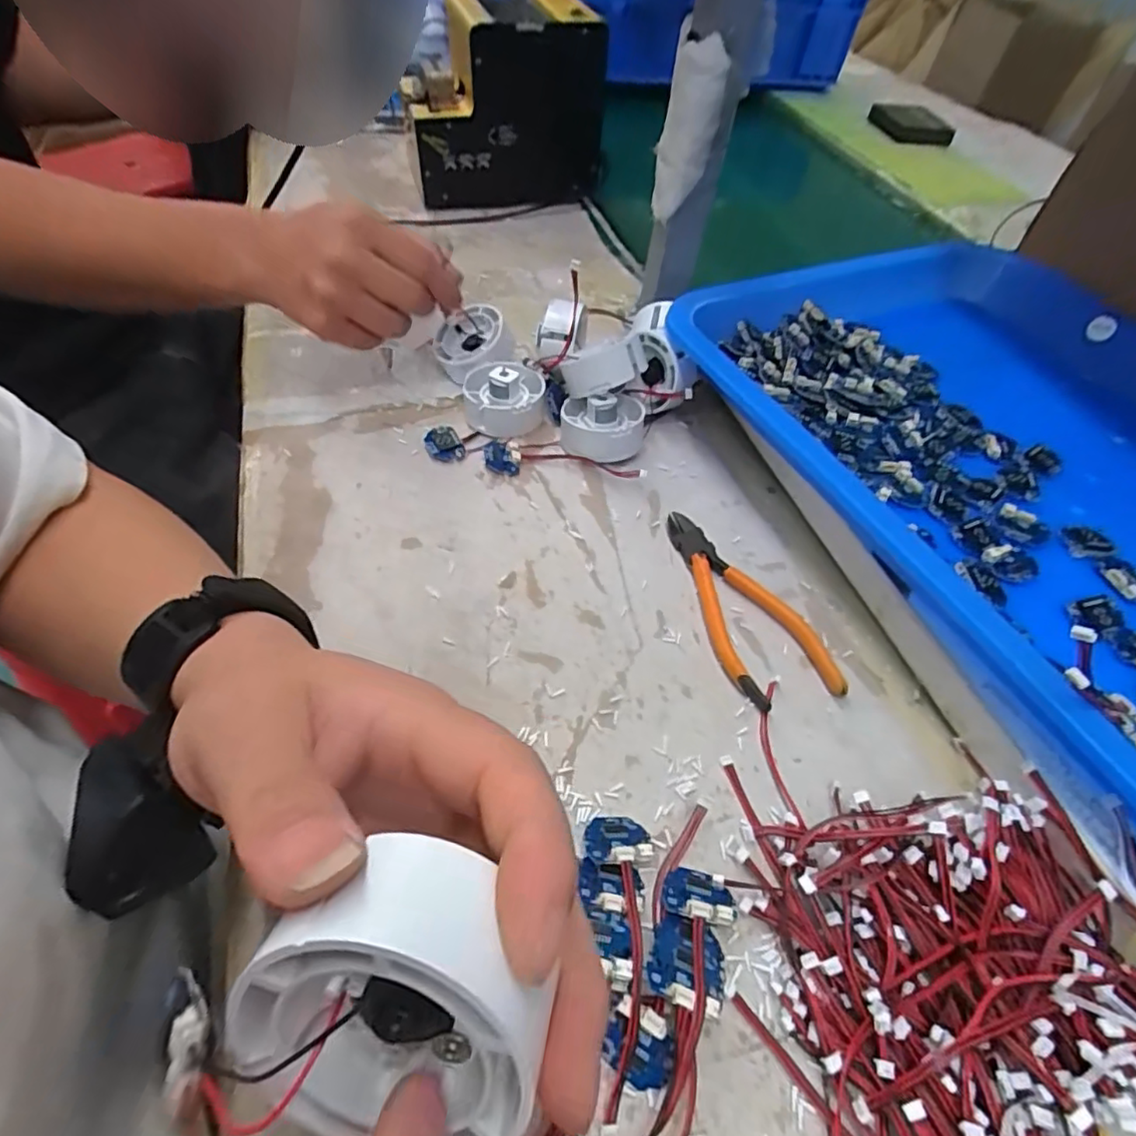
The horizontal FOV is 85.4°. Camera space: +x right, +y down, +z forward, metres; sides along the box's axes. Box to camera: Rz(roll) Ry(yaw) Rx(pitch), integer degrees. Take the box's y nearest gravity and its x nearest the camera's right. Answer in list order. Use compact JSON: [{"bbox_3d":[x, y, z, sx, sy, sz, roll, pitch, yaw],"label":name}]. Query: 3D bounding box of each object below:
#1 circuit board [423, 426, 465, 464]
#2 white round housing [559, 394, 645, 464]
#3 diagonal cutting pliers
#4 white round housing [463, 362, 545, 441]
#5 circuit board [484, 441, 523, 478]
[{"bbox_3d":[-0.081,-0.080,0.399,0.022,0.004,0.029,-28,68,-9],"label":"circuit board"},{"bbox_3d":[0.022,-0.092,0.403,0.052,0.034,0.052,2,52,-4],"label":"white round housing"},{"bbox_3d":[0.097,0.016,0.340,0.056,0.010,0.129,-12,54,-15],"label":"diagonal cutting pliers"},{"bbox_3d":[-0.042,-0.114,0.412,0.053,0.035,0.052,0,52,-6],"label":"white round housing"},{"bbox_3d":[-0.042,-0.072,0.396,0.022,0.006,0.029,-8,53,-12],"label":"circuit board"}]

